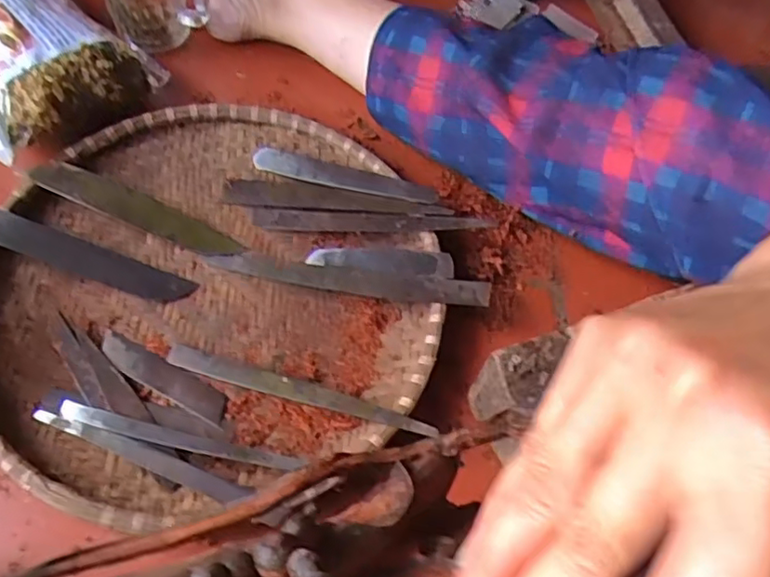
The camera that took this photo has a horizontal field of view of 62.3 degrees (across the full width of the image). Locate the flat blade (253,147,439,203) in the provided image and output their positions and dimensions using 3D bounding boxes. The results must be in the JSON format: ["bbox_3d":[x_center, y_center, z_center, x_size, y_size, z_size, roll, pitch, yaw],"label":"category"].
[{"bbox_3d":[-0.035,-0.093,0.531,0.158,0.007,0.023,15,75,13],"label":"flat blade"}]

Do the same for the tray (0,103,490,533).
[{"bbox_3d":[-0.124,-0.011,0.478,0.344,0.031,0.322,1,61,-2],"label":"tray"}]

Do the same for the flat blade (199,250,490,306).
[{"bbox_3d":[-0.031,-0.008,0.482,0.216,0.010,0.022,8,73,9],"label":"flat blade"}]

